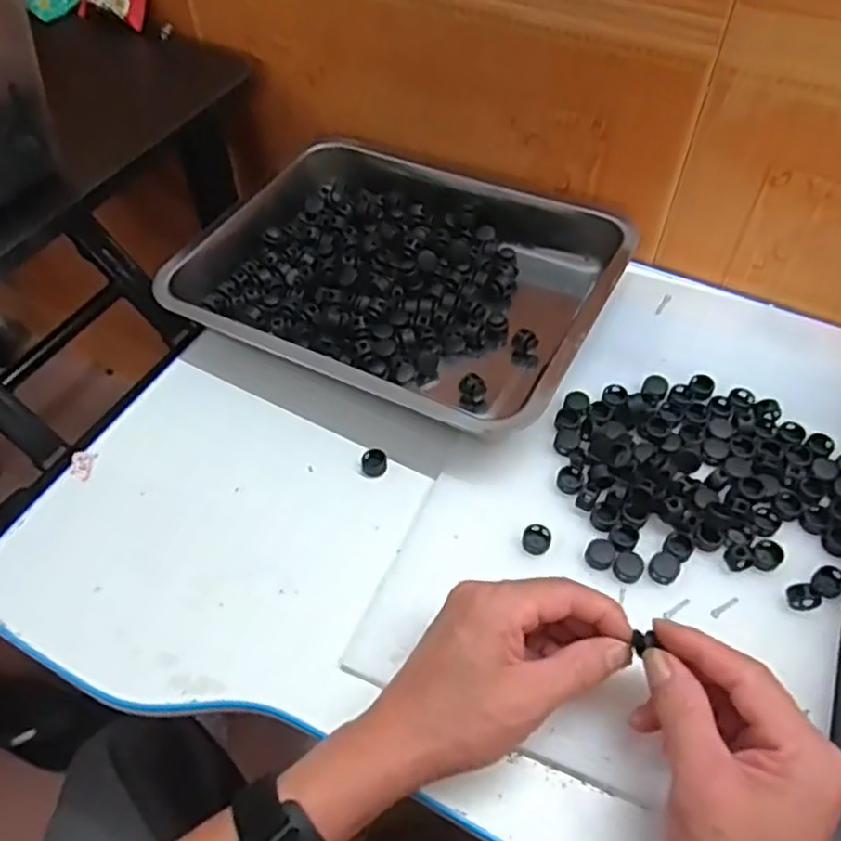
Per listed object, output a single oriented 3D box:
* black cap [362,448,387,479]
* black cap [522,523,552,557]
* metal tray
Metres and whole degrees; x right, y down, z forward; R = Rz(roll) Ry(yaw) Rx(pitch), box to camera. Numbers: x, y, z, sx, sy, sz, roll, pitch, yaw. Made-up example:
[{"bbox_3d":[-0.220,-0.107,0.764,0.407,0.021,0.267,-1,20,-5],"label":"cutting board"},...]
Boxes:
[{"bbox_3d":[-0.031,0.029,0.486,0.017,0.008,0.018,-1,53,1],"label":"black cap"},{"bbox_3d":[0.071,0.072,0.439,0.017,0.009,0.018,-1,53,1],"label":"black cap"},{"bbox_3d":[-0.013,-0.119,0.562,0.312,0.056,0.253,25,58,18],"label":"metal tray"}]

